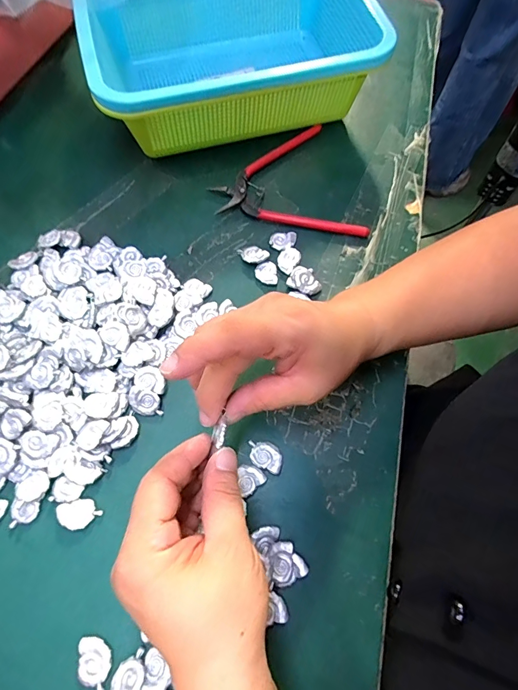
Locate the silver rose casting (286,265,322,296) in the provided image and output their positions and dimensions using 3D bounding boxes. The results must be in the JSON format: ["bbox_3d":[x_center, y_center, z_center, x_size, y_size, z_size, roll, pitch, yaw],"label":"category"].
[{"bbox_3d":[0.040,-0.056,0.334,0.028,0.008,0.026,0,66,0],"label":"silver rose casting"}]

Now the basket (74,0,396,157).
[{"bbox_3d":[-0.032,-0.286,0.386,0.255,0.105,0.193,-17,67,-7],"label":"basket"}]

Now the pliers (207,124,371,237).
[{"bbox_3d":[0.022,-0.146,0.375,0.123,0.013,0.135,-16,67,-7],"label":"pliers"}]

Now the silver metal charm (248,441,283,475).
[{"bbox_3d":[0.004,0.077,0.278,0.027,0.006,0.018,25,68,11],"label":"silver metal charm"}]

